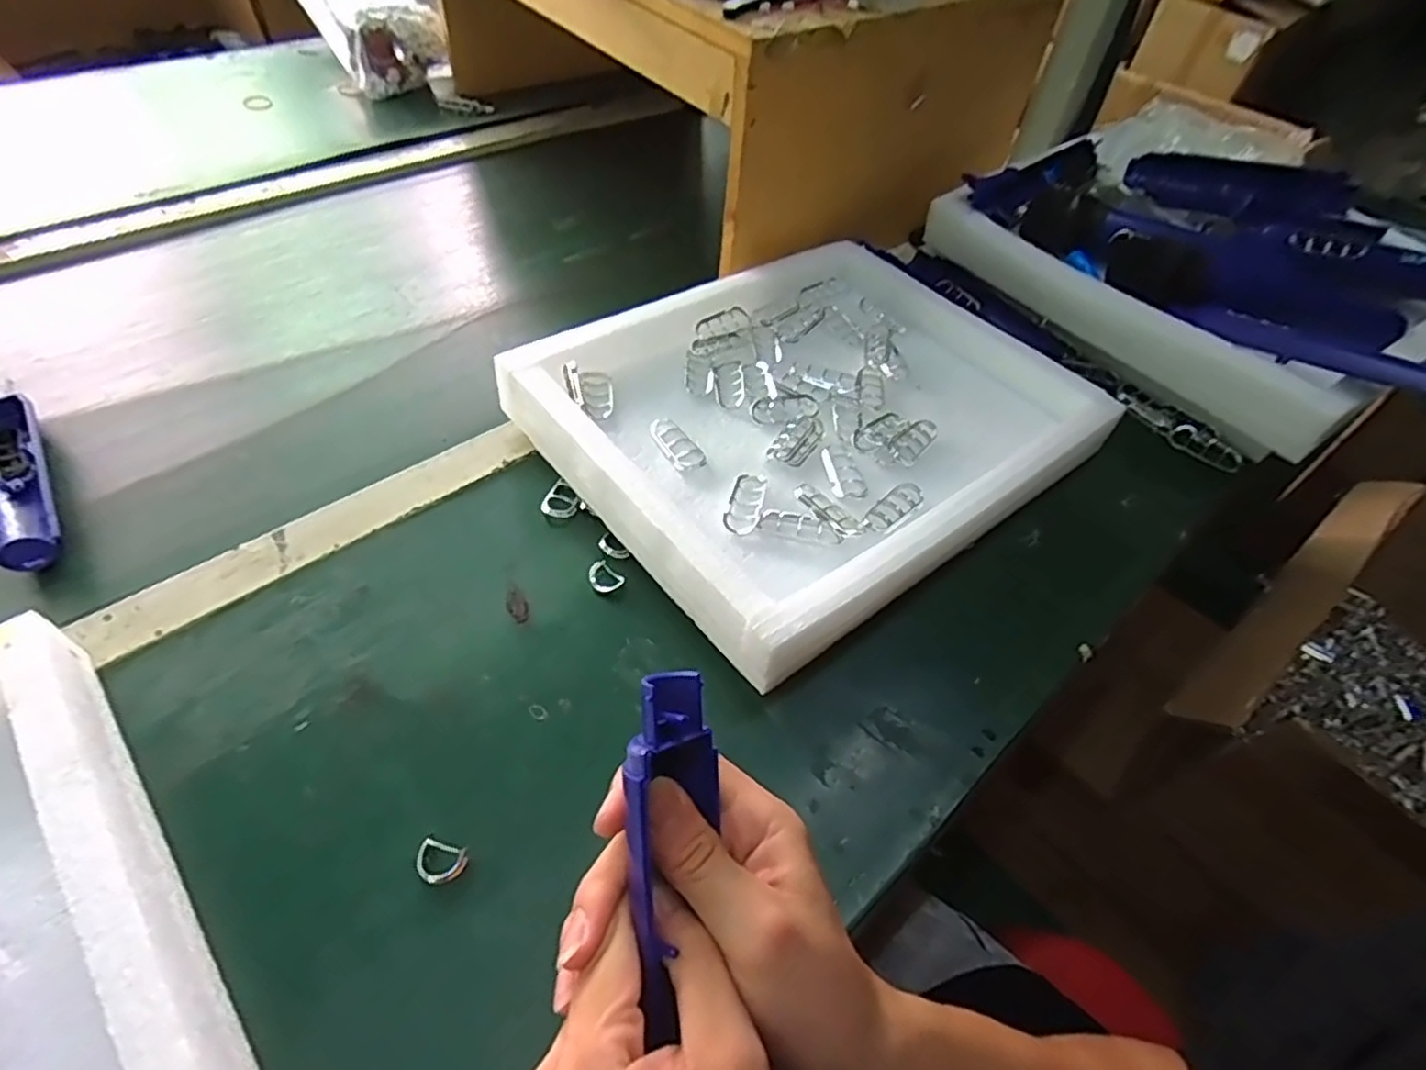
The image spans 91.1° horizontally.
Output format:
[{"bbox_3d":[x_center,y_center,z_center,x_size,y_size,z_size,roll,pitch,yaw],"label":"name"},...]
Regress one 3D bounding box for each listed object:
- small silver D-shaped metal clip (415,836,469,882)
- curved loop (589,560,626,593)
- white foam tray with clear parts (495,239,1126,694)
[{"bbox_3d":[-0.124,0.149,0.318,0.022,0.004,0.017,10,49,3],"label":"small silver D-shaped metal clip"},{"bbox_3d":[-0.067,0.026,0.425,0.022,0.004,0.017,37,55,24],"label":"curved loop"},{"bbox_3d":[0.074,-0.085,0.499,0.345,0.056,0.289,-30,58,-28],"label":"white foam tray with clear parts"}]

